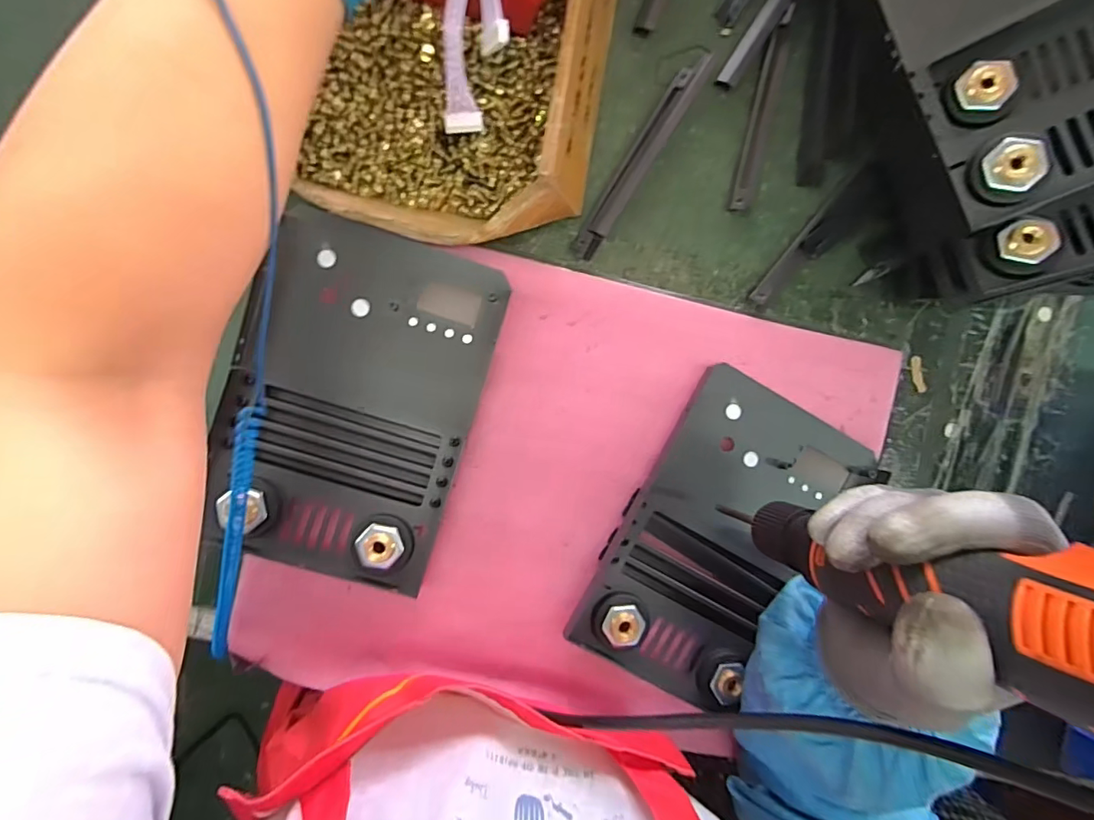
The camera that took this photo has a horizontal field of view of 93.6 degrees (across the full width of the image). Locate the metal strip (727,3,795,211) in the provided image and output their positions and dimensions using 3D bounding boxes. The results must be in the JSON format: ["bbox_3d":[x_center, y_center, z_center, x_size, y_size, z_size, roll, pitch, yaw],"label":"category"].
[{"bbox_3d":[0.155,-0.214,0.368,0.016,0.010,0.144,14,90,-7],"label":"metal strip"}]

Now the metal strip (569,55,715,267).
[{"bbox_3d":[0.068,-0.181,0.360,0.018,0.010,0.166,32,88,-7],"label":"metal strip"}]

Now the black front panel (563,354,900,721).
[{"bbox_3d":[0.123,0.089,0.359,0.133,0.032,0.216,32,88,-7],"label":"black front panel"}]

